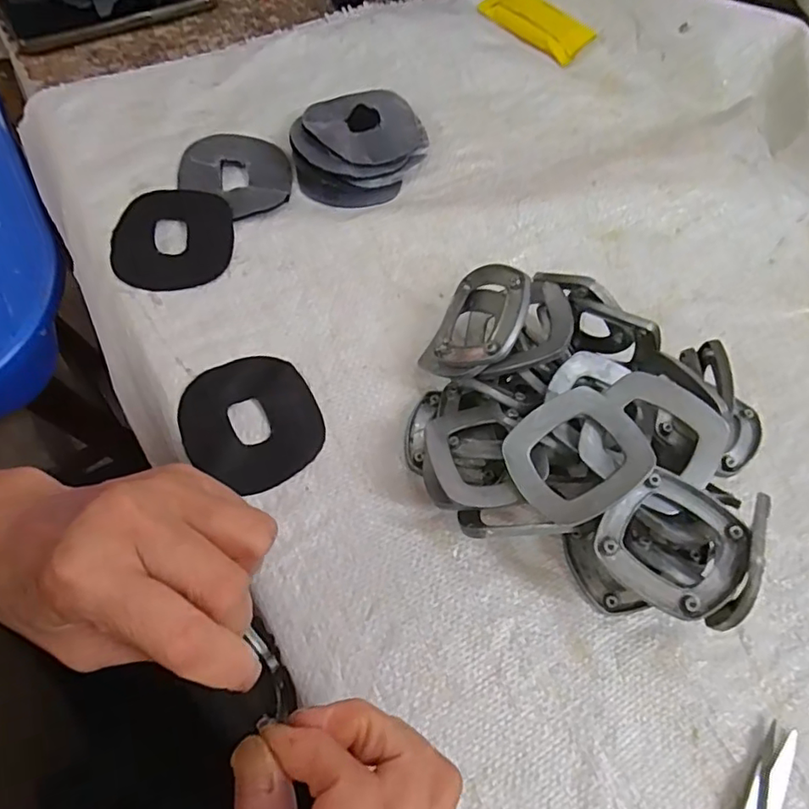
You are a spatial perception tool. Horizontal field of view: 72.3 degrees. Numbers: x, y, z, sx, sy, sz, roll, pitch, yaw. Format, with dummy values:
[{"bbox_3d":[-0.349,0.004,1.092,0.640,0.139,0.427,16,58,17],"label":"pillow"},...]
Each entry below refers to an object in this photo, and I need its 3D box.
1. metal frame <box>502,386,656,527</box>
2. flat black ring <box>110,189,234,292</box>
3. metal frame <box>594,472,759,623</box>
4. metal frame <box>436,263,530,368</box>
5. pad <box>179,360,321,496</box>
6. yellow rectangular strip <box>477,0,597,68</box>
[{"bbox_3d":[0.082,0.024,0.265,0.062,0.008,0.056,-35,64,1],"label":"metal frame"},{"bbox_3d":[-0.153,-0.111,0.367,0.074,0.006,0.080,1,65,-3],"label":"flat black ring"},{"bbox_3d":[0.122,0.063,0.248,0.058,0.011,0.058,-41,70,-8],"label":"metal frame"},{"bbox_3d":[0.042,-0.046,0.317,0.061,0.015,0.063,-1,66,45],"label":"metal frame"},{"bbox_3d":[-0.088,0.010,0.319,0.074,0.004,0.079,-25,69,-14],"label":"pad"},{"bbox_3d":[0.114,-0.336,0.486,0.096,0.005,0.058,42,70,15],"label":"yellow rectangular strip"}]

